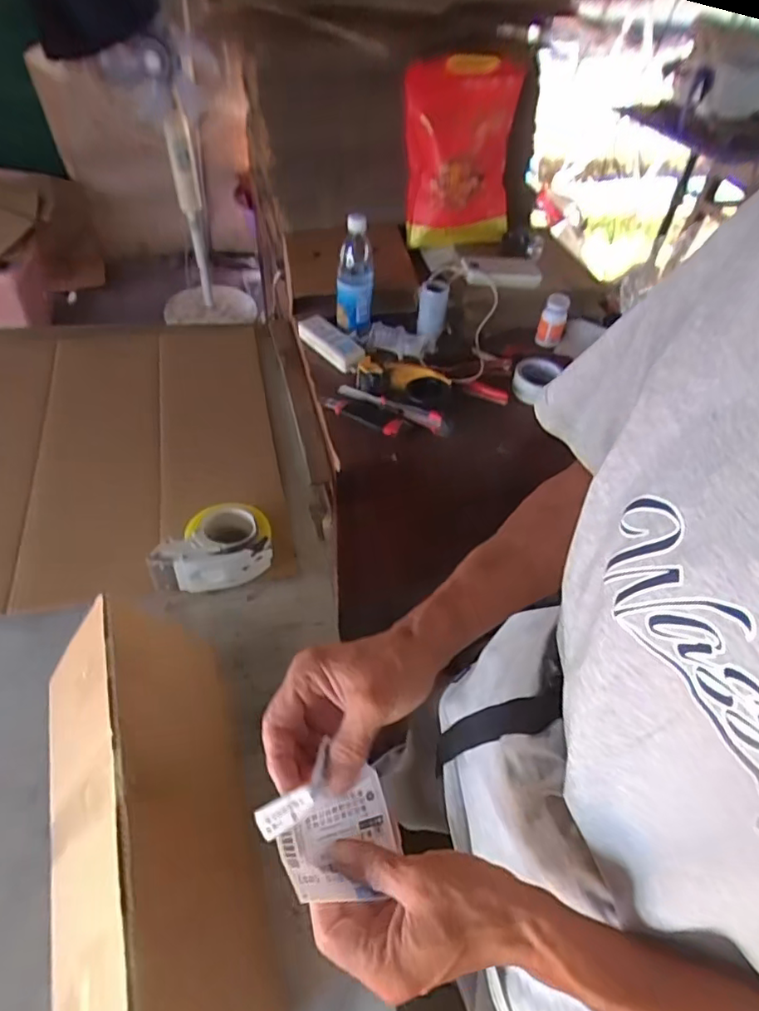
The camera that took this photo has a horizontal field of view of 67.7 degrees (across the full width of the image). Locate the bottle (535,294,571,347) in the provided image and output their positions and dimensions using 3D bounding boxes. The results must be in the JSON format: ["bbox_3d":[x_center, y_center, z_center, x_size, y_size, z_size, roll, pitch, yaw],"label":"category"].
[{"bbox_3d":[0.352,-0.373,1.150,0.054,0.099,0.053,23,52,13],"label":"bottle"}]

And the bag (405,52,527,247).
[{"bbox_3d":[0.162,-0.683,1.132,0.247,0.321,0.104,4,50,-3],"label":"bag"}]

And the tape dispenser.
[{"bbox_3d":[-0.246,0.055,0.832,0.170,0.065,0.124,-8,52,-12],"label":"tape dispenser"}]

